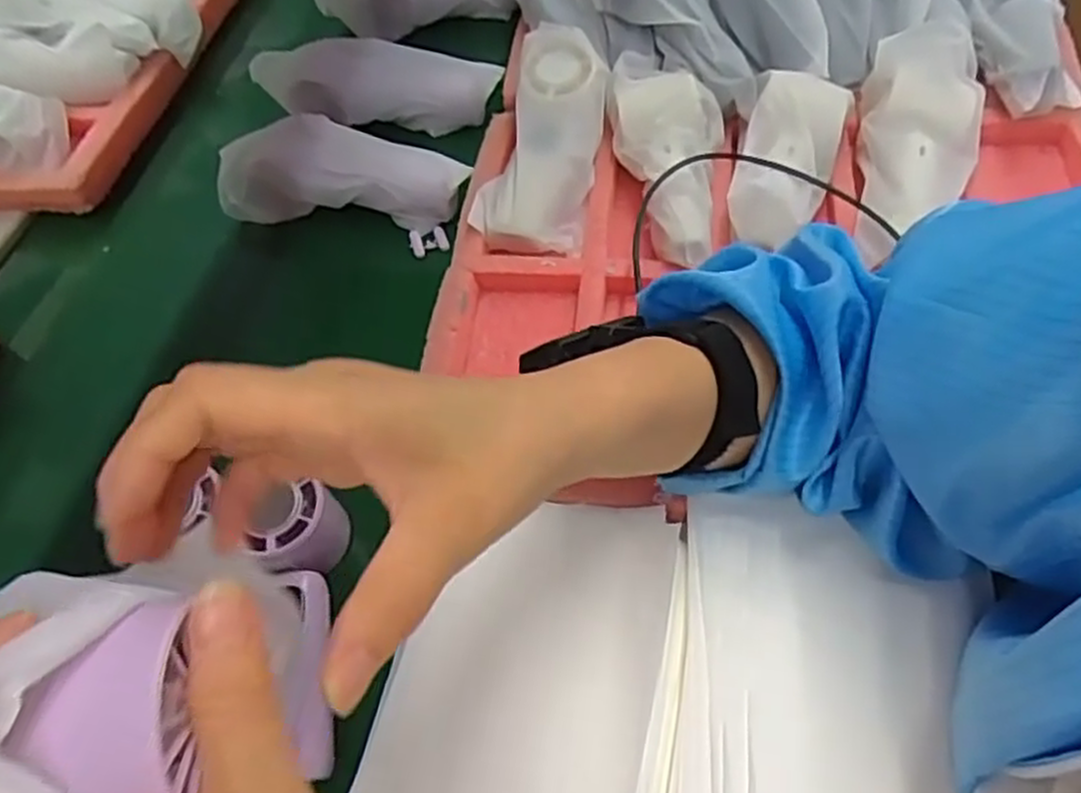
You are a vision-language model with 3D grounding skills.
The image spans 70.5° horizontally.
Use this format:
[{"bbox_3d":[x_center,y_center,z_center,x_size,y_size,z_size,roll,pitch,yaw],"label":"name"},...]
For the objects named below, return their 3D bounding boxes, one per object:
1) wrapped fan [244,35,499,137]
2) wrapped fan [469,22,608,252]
[{"bbox_3d":[-0.135,-0.254,0.630,0.193,0.065,0.041,1,54,6],"label":"wrapped fan"},{"bbox_3d":[0.005,-0.187,0.542,0.071,0.035,0.170,9,82,12],"label":"wrapped fan"}]

